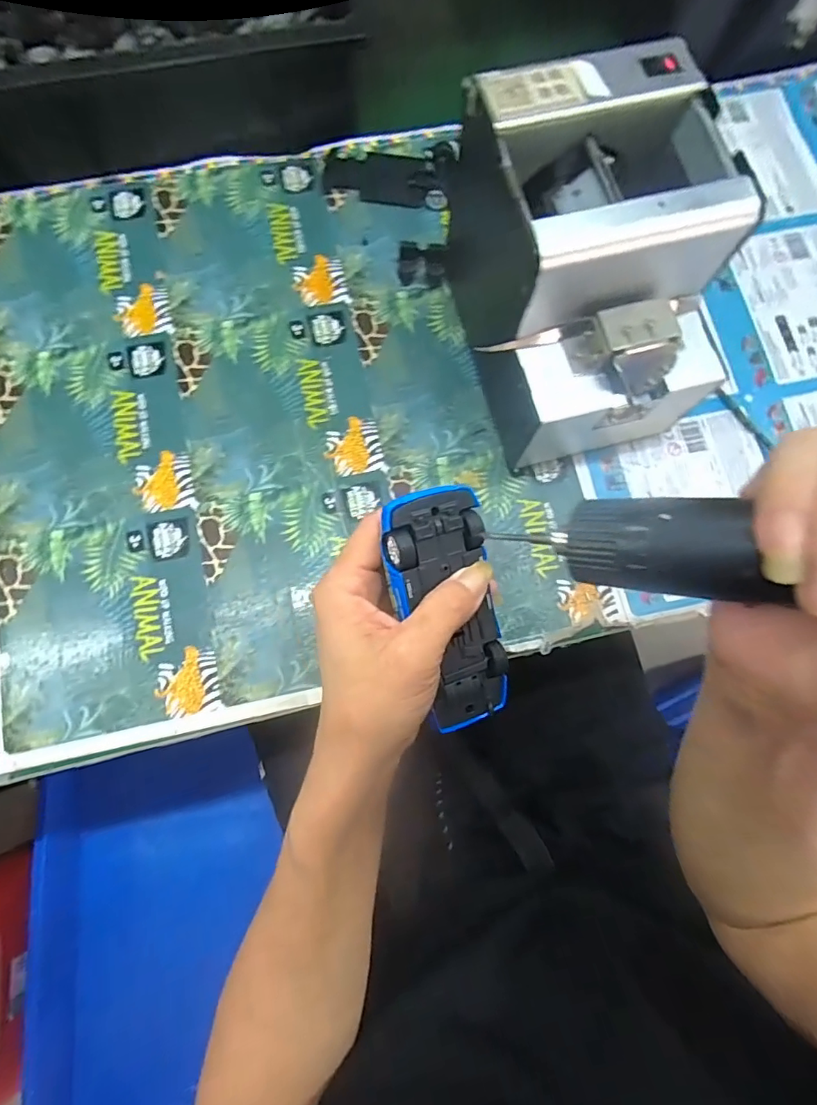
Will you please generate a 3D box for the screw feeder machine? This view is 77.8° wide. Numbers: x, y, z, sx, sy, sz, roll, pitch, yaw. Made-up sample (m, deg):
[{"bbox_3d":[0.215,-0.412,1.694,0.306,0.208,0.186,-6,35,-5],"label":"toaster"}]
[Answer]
[{"bbox_3d":[0.114,-0.170,0.329,0.128,0.149,0.178,-14,78,-5],"label":"screw feeder machine"}]

